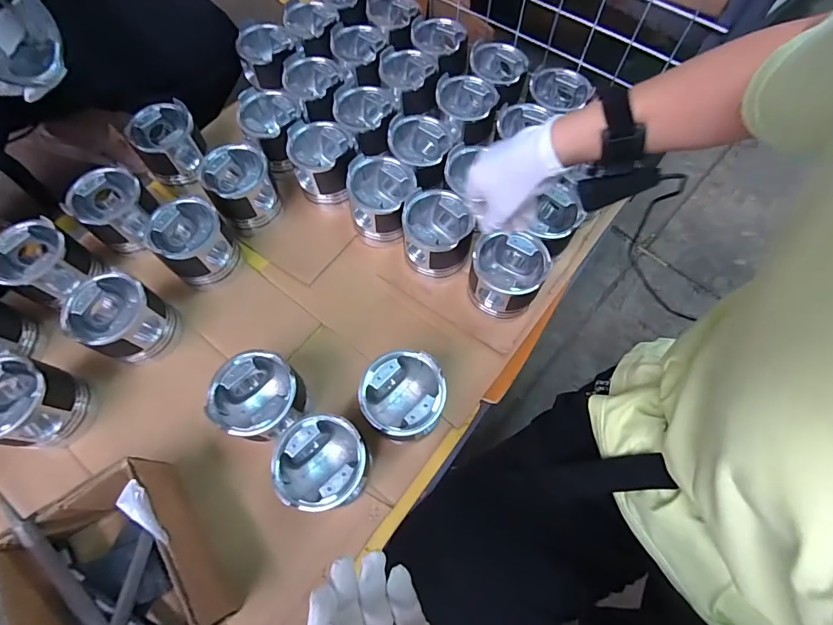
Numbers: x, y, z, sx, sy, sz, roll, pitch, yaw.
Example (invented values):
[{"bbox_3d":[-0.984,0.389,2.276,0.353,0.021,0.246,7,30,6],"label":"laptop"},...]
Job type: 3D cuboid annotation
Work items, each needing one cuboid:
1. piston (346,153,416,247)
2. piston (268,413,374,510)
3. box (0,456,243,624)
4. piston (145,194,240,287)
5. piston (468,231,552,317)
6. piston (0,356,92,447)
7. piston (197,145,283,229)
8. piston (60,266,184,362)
[{"bbox_3d":[-0.053,-0.169,0.637,0.095,0.098,0.102,12,66,5],"label":"piston"},{"bbox_3d":[-0.105,0.175,0.487,0.098,0.105,0.093,0,66,0],"label":"piston"},{"bbox_3d":[-0.311,0.281,0.444,0.158,0.091,0.195,-32,70,-14],"label":"box"},{"bbox_3d":[-0.315,-0.097,0.609,0.094,0.108,0.094,0,66,0],"label":"piston"},{"bbox_3d":[0.122,-0.046,0.588,0.093,0.109,0.091,0,66,0],"label":"piston"},{"bbox_3d":[-0.472,0.110,0.509,0.092,0.093,0.094,0,66,0],"label":"piston"},{"bbox_3d":[-0.265,-0.190,0.646,0.090,0.106,0.089,0,66,0],"label":"piston"},{"bbox_3d":[-0.384,0.010,0.559,0.090,0.108,0.096,0,66,0],"label":"piston"}]

